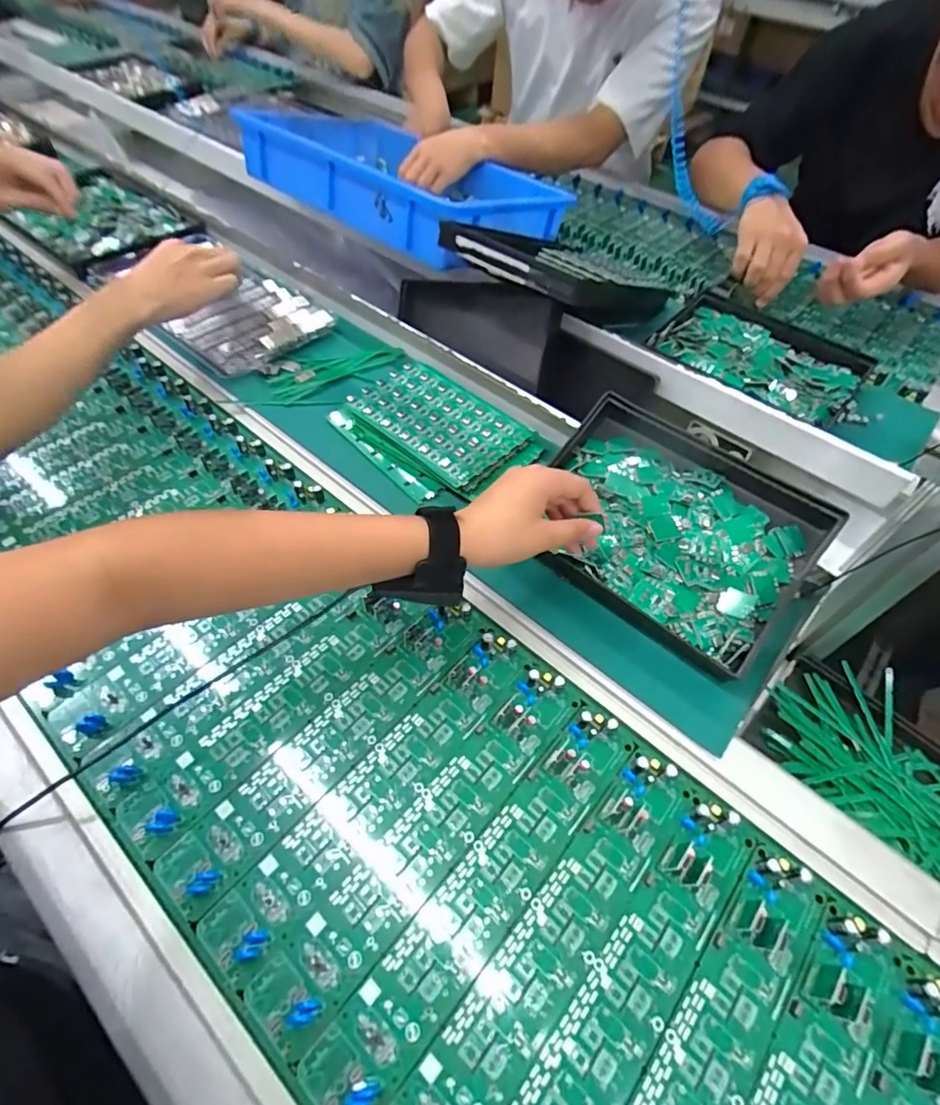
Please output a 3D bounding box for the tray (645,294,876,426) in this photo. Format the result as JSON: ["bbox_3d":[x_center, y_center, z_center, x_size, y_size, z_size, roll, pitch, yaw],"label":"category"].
[{"bbox_3d":[0.347,-0.234,0.649,0.225,0.036,0.203,32,61,23],"label":"tray"}]

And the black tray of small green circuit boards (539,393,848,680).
[{"bbox_3d":[0.166,-0.019,0.463,0.227,0.062,0.173,34,62,24],"label":"black tray of small green circuit boards"}]

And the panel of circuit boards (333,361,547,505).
[{"bbox_3d":[-0.037,-0.130,0.563,0.133,0.022,0.188,-38,61,-23],"label":"panel of circuit boards"}]

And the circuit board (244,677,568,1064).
[{"bbox_3d":[-0.027,0.182,0.360,0.049,0.018,0.261,34,62,24],"label":"circuit board"}]

